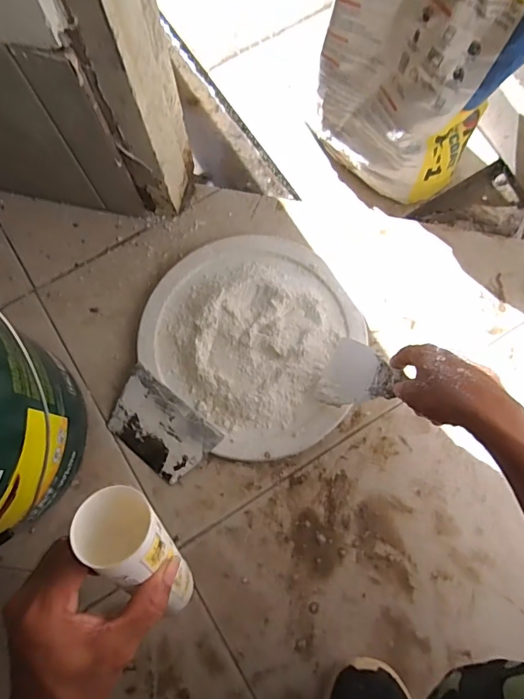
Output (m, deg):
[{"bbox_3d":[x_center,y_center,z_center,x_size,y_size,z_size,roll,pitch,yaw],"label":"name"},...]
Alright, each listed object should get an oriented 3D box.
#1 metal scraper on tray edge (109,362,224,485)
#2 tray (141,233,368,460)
[{"bbox_3d":[-0.133,0.100,0.581,0.140,0.008,0.093,39,96,9],"label":"metal scraper on tray edge"},{"bbox_3d":[-0.004,-0.016,0.597,0.260,0.040,0.294,-40,80,-9],"label":"tray"}]

